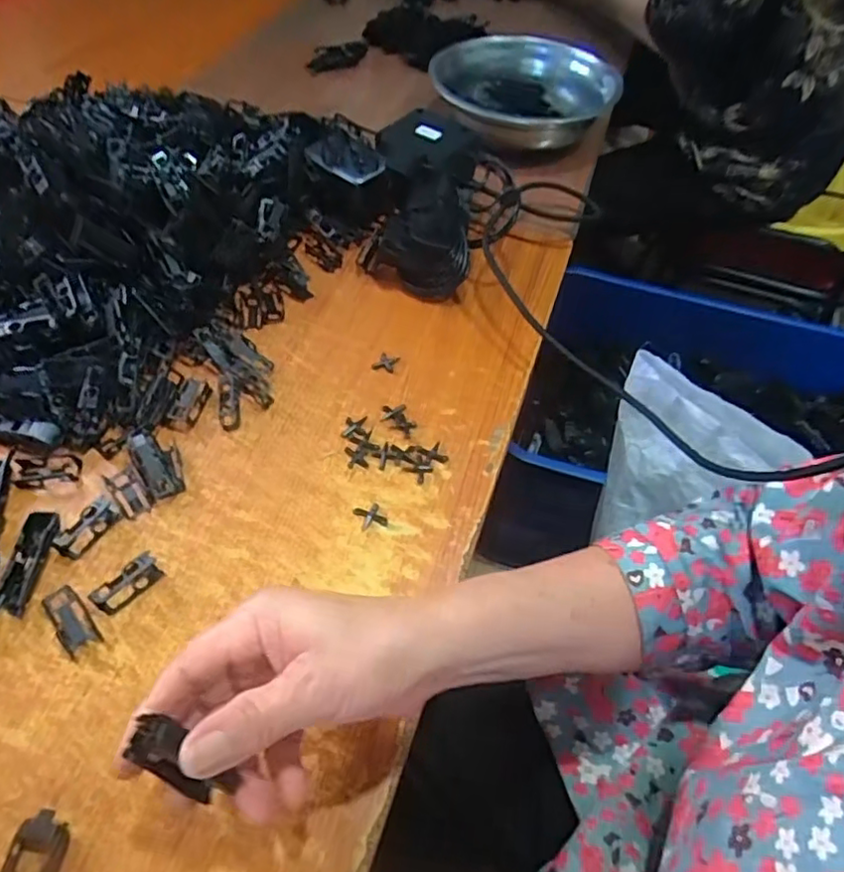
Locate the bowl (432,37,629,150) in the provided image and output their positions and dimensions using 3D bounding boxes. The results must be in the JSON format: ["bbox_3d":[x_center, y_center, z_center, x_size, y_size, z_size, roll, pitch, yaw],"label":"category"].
[{"bbox_3d":[0.108,-0.375,0.709,0.192,0.075,0.185,1,53,-2],"label":"bowl"}]

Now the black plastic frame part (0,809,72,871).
[{"bbox_3d":[-0.183,0.203,0.288,0.023,0.013,0.050,4,53,0],"label":"black plastic frame part"}]

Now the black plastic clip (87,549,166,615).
[{"bbox_3d":[-0.174,0.085,0.366,0.039,0.018,0.014,-37,63,-26],"label":"black plastic clip"}]

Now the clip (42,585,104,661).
[{"bbox_3d":[-0.202,0.106,0.358,0.018,0.011,0.040,-34,62,-25],"label":"clip"}]

